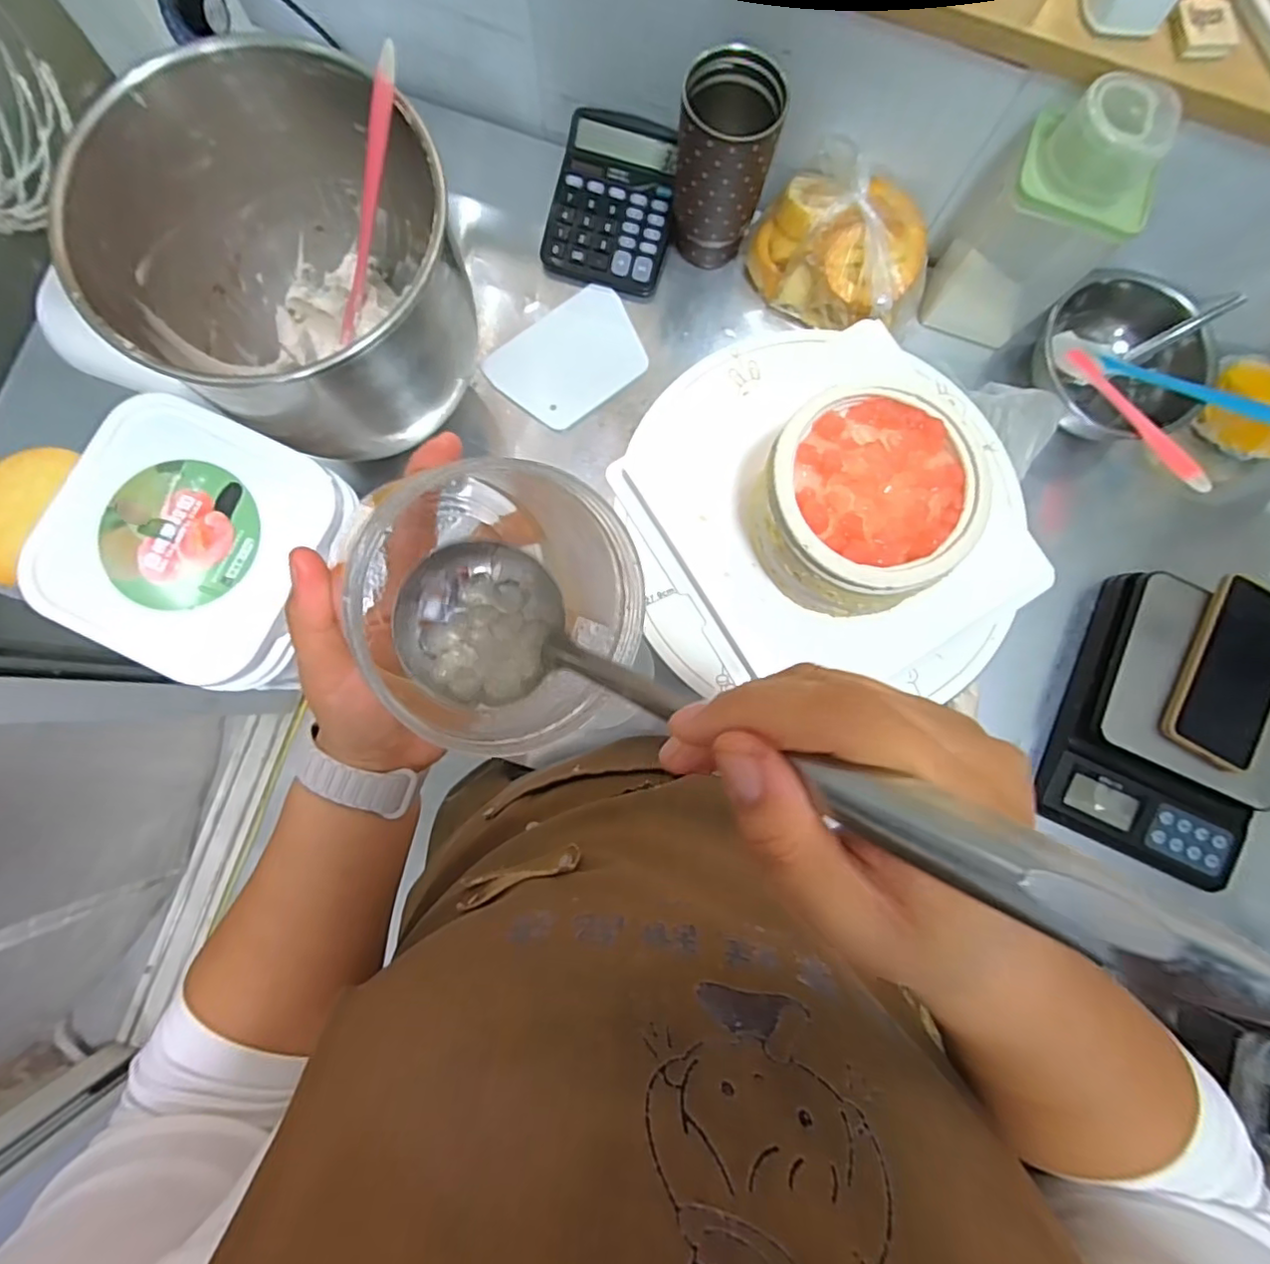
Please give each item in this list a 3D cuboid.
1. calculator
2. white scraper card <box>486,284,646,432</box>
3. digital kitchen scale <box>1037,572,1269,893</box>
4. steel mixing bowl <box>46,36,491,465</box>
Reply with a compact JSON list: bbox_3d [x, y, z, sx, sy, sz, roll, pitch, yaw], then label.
[{"bbox_3d":[-0.019,-0.416,0.583,0.127,0.038,0.149,12,83,-1],"label":"calculator"},{"bbox_3d":[-0.062,-0.265,0.581,0.146,0.007,0.104,-38,86,-6],"label":"white scraper card"},{"bbox_3d":[0.487,0.081,0.536,0.179,0.038,0.255,23,83,1],"label":"digital kitchen scale"},{"bbox_3d":[-0.237,-0.250,0.436,0.220,0.185,0.214,0,83,-2],"label":"steel mixing bowl"}]

